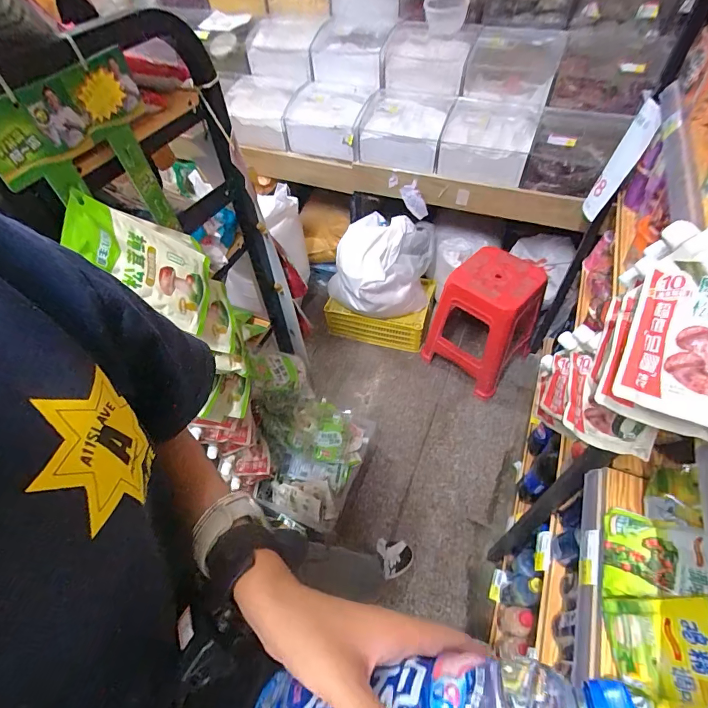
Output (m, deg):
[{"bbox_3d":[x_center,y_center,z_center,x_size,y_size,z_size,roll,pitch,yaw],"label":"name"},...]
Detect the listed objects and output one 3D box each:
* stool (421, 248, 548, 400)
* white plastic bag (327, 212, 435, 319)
[{"bbox_3d":[0.480,-0.116,1.432,0.311,0.404,0.279,34,61,26],"label":"stool"},{"bbox_3d":[0.101,-0.320,1.558,0.366,0.347,0.316,12,54,13],"label":"white plastic bag"}]

